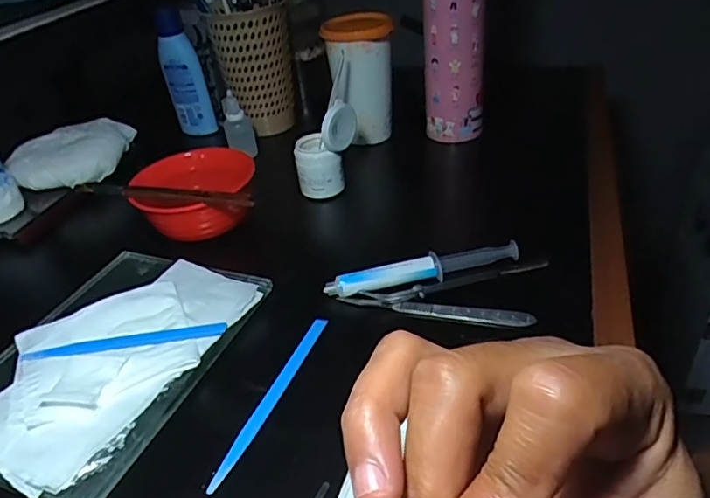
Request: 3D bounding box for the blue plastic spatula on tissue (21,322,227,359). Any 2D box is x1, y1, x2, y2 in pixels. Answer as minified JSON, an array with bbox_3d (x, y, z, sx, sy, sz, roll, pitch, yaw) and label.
[{"bbox_3d":[-0.157,0.064,0.385,0.136,0.004,0.010,-7,35,-2],"label":"blue plastic spatula on tissue"}]

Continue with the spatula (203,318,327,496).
[{"bbox_3d":[-0.050,0.091,0.351,0.012,0.009,0.136,10,38,21],"label":"spatula"}]

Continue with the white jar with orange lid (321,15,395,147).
[{"bbox_3d":[0.005,-0.182,0.609,0.072,0.122,0.070,-6,36,-3],"label":"white jar with orange lid"}]

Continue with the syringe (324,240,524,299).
[{"bbox_3d":[0.051,0.014,0.422,0.145,0.014,0.017,-10,35,-6],"label":"syringe"}]

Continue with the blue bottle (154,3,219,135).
[{"bbox_3d":[-0.201,-0.207,0.665,0.044,0.145,0.034,-16,36,-14],"label":"blue bottle"}]

